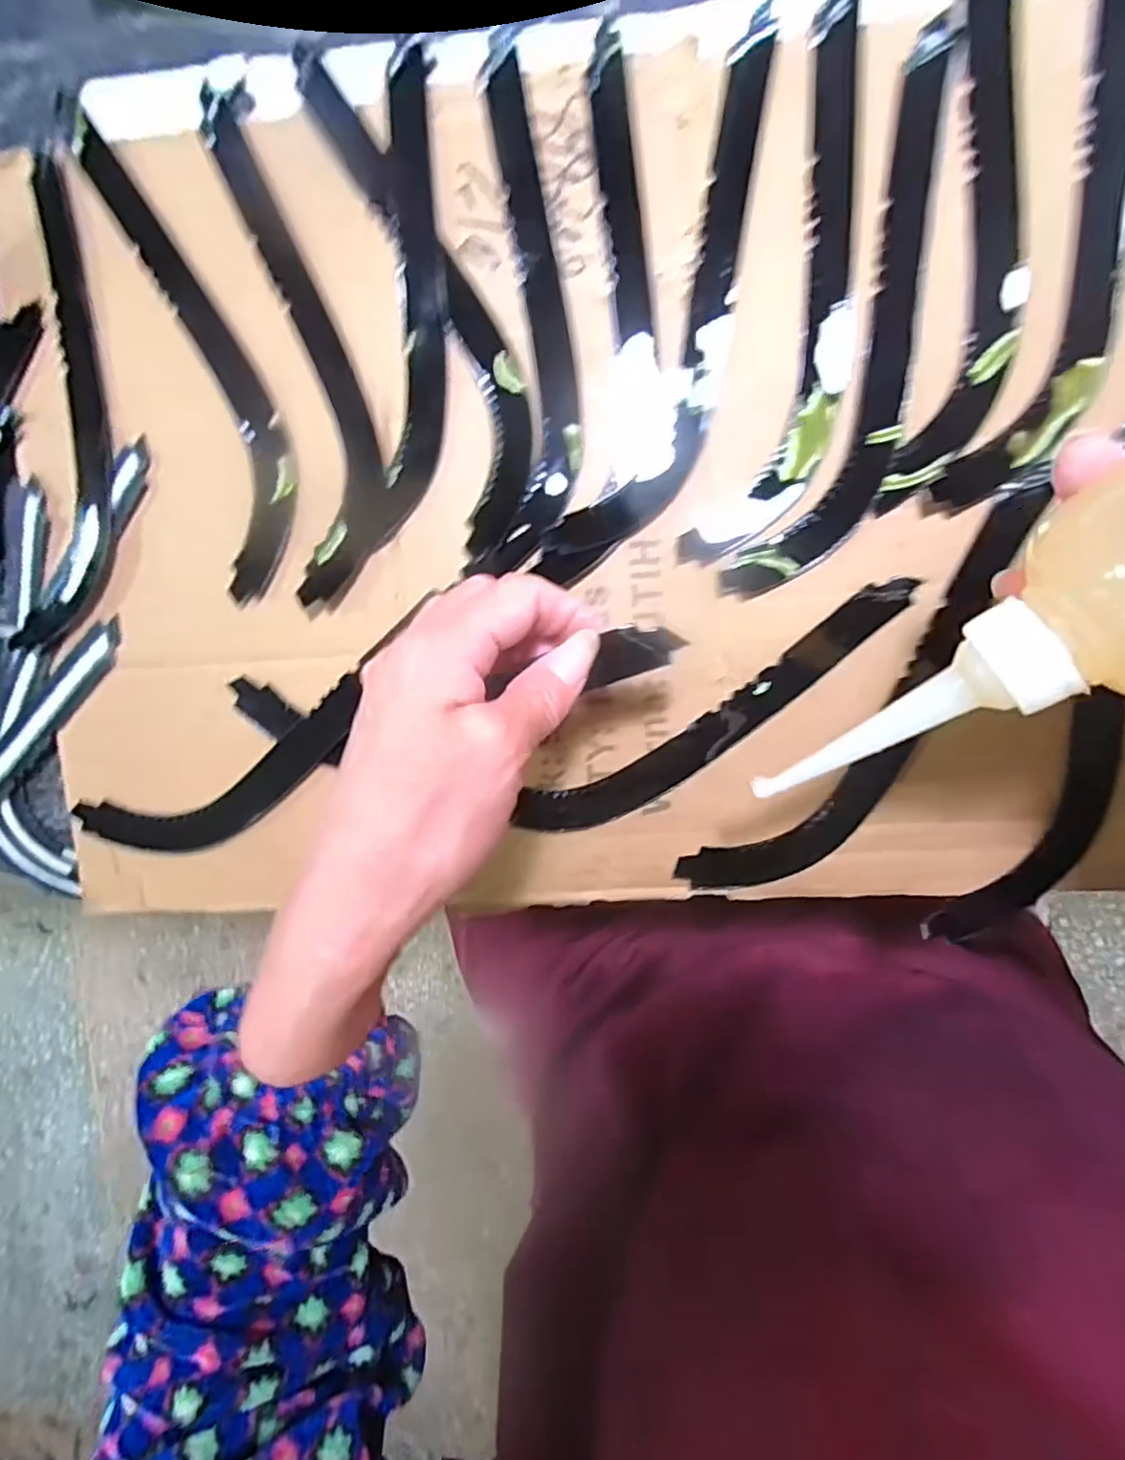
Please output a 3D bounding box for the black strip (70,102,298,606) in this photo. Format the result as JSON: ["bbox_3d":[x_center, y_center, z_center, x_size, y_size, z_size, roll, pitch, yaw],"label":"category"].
[{"bbox_3d":[-0.154,-0.162,0.274,0.045,0.008,0.205,-17,93,7],"label":"black strip"}]

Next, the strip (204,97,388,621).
[{"bbox_3d":[-0.109,-0.163,0.266,0.043,0.008,0.214,-10,93,6],"label":"strip"}]

